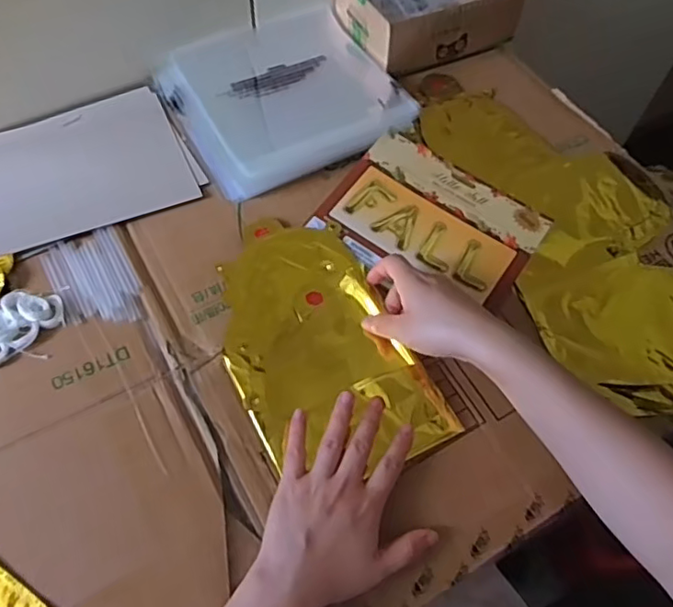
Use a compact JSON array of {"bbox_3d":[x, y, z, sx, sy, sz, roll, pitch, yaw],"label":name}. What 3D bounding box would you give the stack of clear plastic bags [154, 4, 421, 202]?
[{"bbox_3d":[-0.058,-0.234,0.645,0.231,0.022,0.223,-27,65,-16],"label":"stack of clear plastic bags"}]

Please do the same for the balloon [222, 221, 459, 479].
[{"bbox_3d":[-0.022,0.031,0.516,0.146,0.016,0.248,-24,64,-15],"label":"balloon"}]

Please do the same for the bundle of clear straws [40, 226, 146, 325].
[{"bbox_3d":[-0.215,-0.022,0.529,0.067,0.006,0.104,-27,65,-16],"label":"bundle of clear straws"}]

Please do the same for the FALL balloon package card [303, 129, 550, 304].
[{"bbox_3d":[0.094,-0.085,0.571,0.192,0.009,0.139,26,63,13],"label":"FALL balloon package card"}]

